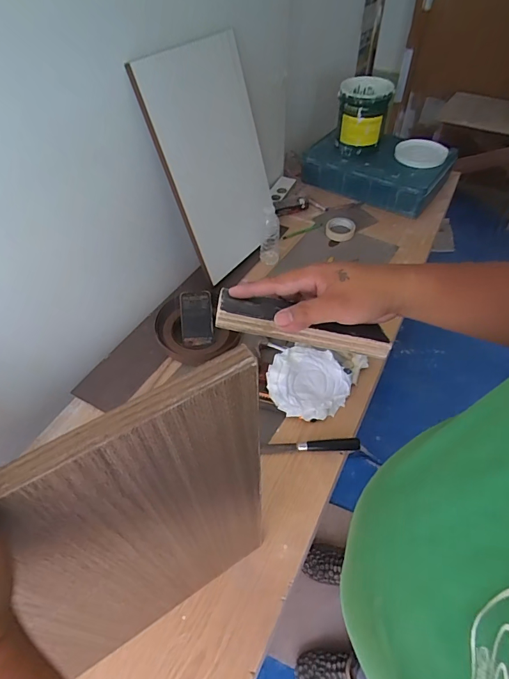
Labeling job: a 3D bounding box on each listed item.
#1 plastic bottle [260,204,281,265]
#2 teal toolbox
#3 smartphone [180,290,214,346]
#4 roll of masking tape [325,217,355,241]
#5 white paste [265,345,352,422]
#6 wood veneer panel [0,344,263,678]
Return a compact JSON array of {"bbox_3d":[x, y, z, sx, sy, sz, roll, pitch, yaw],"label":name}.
[{"bbox_3d":[0.047,-0.316,1.190,0.058,0.171,0.061,4,50,6],"label":"plastic bottle"},{"bbox_3d":[0.439,-0.635,1.463,0.487,0.149,0.243,28,56,24],"label":"teal toolbox"},{"bbox_3d":[-0.152,-0.057,1.033,0.082,0.010,0.148,-4,71,-6],"label":"smartphone"},{"bbox_3d":[0.290,-0.376,1.328,0.098,0.028,0.105,-1,50,1],"label":"roll of masking tape"},{"bbox_3d":[0.125,0.099,0.908,0.180,0.057,0.169,-1,50,1],"label":"white paste"},{"bbox_3d":[-0.131,0.247,0.438,0.317,0.534,0.023,-27,55,-20],"label":"wood veneer panel"}]

